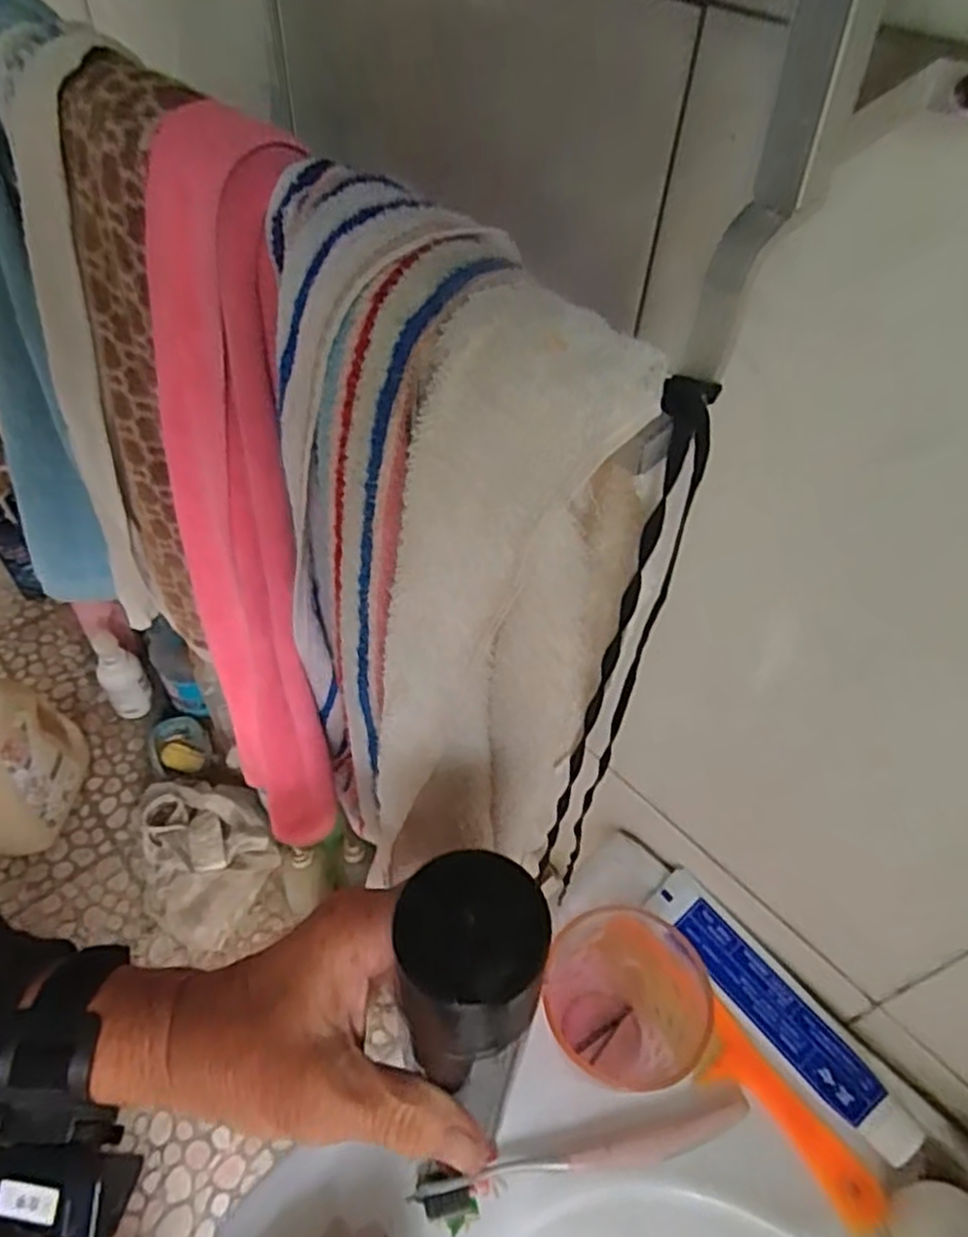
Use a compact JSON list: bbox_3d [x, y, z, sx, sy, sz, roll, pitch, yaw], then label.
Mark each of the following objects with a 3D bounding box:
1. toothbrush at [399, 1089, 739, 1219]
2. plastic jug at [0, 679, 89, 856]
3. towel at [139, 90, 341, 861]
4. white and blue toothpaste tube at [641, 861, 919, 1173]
[{"bbox_3d":[0.055,0.286,0.397,0.183,0.009,0.020,-8,51,-10],"label":"toothbrush"},{"bbox_3d":[-0.747,0.197,1.170,0.180,0.338,0.163,-34,59,-28],"label":"plastic jug"},{"bbox_3d":[-0.116,-0.032,0.387,0.086,0.366,0.127,-16,53,-17],"label":"towel"},{"bbox_3d":[0.174,0.231,0.450,0.033,0.031,0.180,-28,57,-25],"label":"white and blue toothpaste tube"}]

